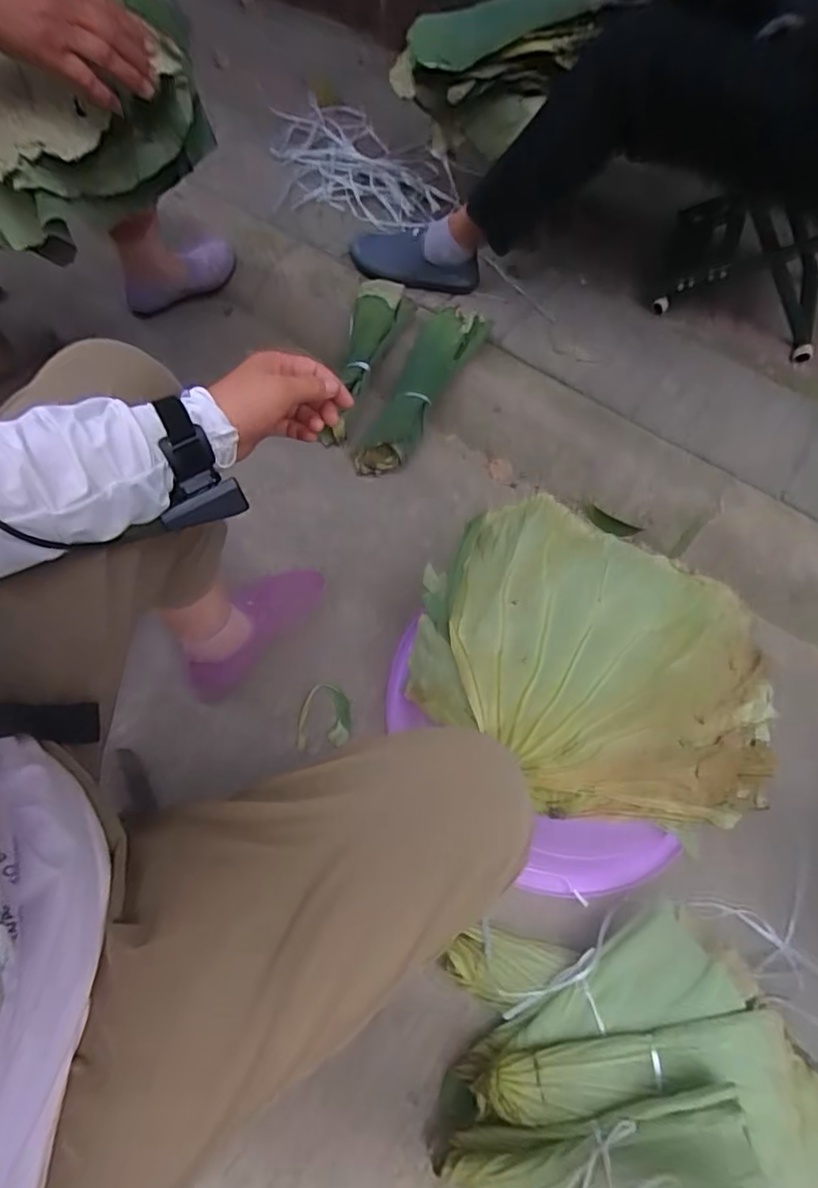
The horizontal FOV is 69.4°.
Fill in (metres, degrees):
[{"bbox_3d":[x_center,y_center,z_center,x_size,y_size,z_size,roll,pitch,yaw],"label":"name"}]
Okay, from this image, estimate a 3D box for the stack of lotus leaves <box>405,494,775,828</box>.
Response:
[{"bbox_3d":[0.220,0.065,0.729,0.411,0.106,0.398,3,62,-2],"label":"stack of lotus leaves"}]

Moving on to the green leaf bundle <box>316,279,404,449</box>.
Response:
[{"bbox_3d":[-0.091,-0.455,1.148,0.094,0.069,0.370,12,76,3],"label":"green leaf bundle"}]

